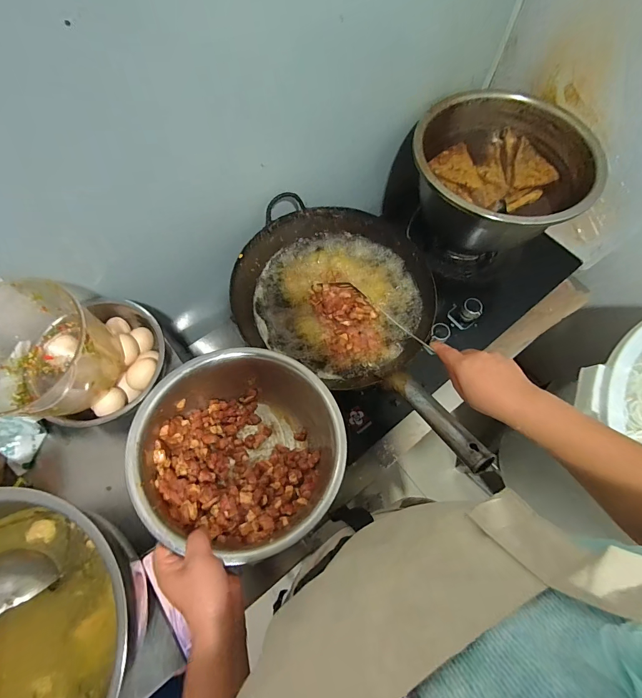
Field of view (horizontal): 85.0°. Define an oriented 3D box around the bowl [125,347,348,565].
[{"bbox_3d":[-0.105,0.139,0.505,0.266,0.160,0.248,0,69,0],"label":"bowl"}]

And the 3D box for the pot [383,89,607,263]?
[{"bbox_3d":[0.345,-0.345,0.757,0.322,0.215,0.319,0,69,0],"label":"pot"}]

